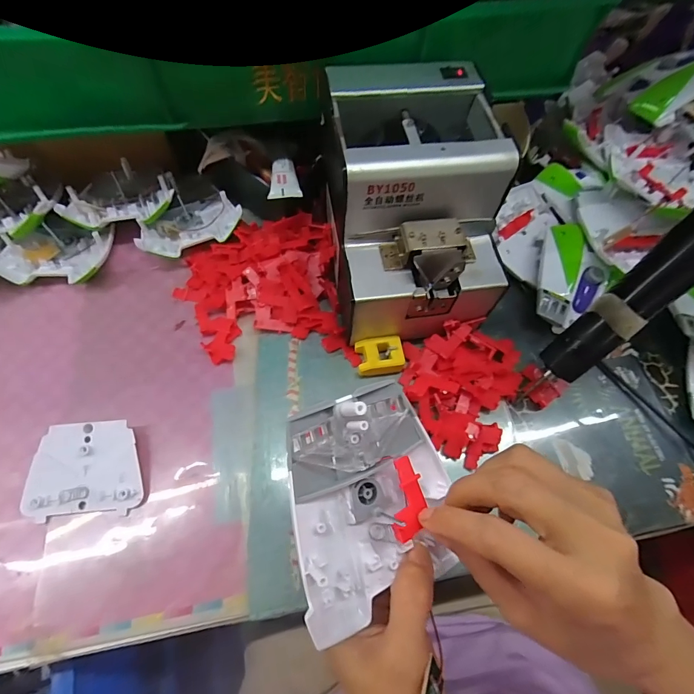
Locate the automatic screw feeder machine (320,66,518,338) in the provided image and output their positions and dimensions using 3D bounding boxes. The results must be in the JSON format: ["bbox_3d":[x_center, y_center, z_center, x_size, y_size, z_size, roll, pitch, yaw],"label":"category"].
[{"bbox_3d":[0.049,-0.108,0.326,0.125,0.151,0.167,-8,65,-6],"label":"automatic screw feeder machine"}]

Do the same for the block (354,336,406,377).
[{"bbox_3d":[0.029,0.009,0.341,0.040,0.019,0.030,-8,65,-7],"label":"block"}]

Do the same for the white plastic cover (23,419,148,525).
[{"bbox_3d":[-0.195,0.091,0.291,0.080,0.018,0.063,-3,64,-4],"label":"white plastic cover"}]

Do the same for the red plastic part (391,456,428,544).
[{"bbox_3d":[0.032,0.078,0.199,0.017,0.008,0.040,4,62,-1],"label":"red plastic part"}]

